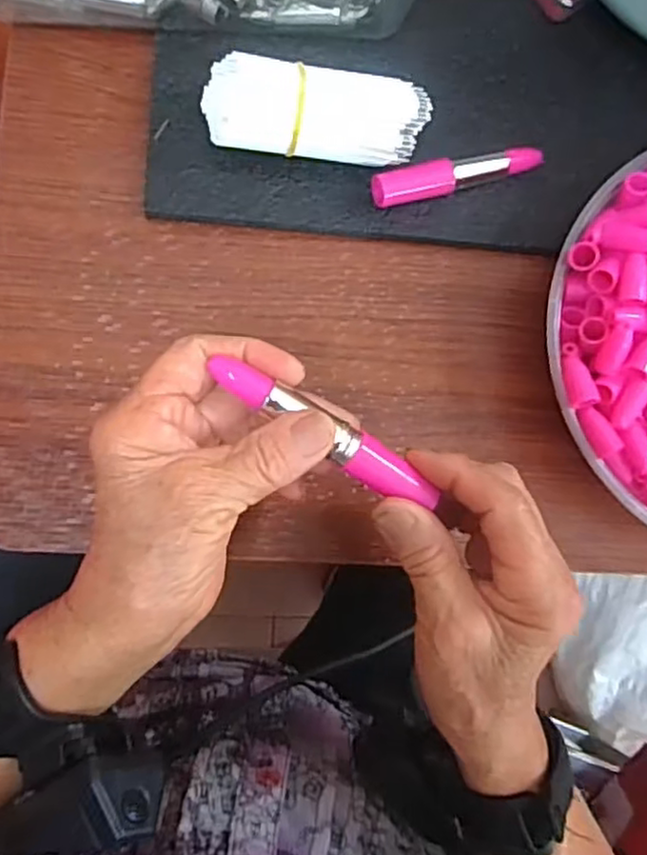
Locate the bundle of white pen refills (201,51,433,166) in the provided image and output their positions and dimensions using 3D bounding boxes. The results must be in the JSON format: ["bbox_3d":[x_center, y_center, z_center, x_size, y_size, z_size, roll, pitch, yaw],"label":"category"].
[{"bbox_3d":[-0.006,-0.158,0.348,0.113,0.041,0.041,8,83,-7],"label":"bundle of white pen refills"}]

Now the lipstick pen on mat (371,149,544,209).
[{"bbox_3d":[0.075,-0.137,0.371,0.101,0.019,0.019,-14,86,-9],"label":"lipstick pen on mat"}]

